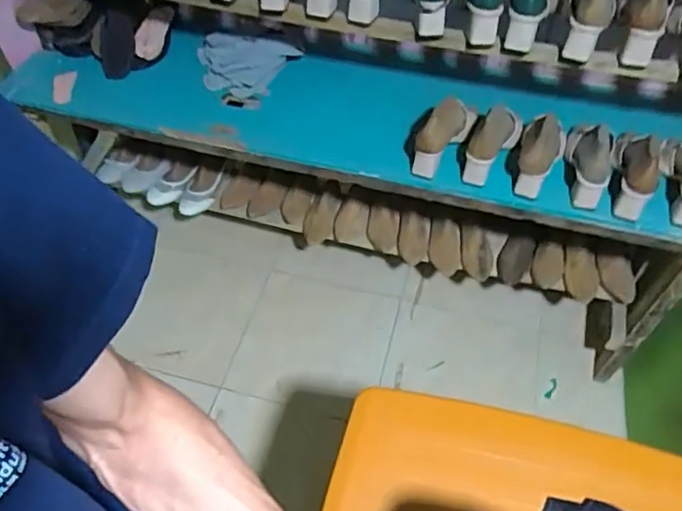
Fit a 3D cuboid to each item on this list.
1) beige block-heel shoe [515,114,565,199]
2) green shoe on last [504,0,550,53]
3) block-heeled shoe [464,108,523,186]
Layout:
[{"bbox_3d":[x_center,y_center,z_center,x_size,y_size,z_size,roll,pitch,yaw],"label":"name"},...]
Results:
[{"bbox_3d":[0.389,-0.203,1.157,0.081,0.106,0.177,23,55,16],"label":"beige block-heel shoe"},{"bbox_3d":[0.317,-0.432,1.007,0.072,0.137,0.101,17,53,12],"label":"green shoe on last"},{"bbox_3d":[0.305,-0.223,1.184,0.063,0.090,0.193,25,55,17],"label":"block-heeled shoe"}]

